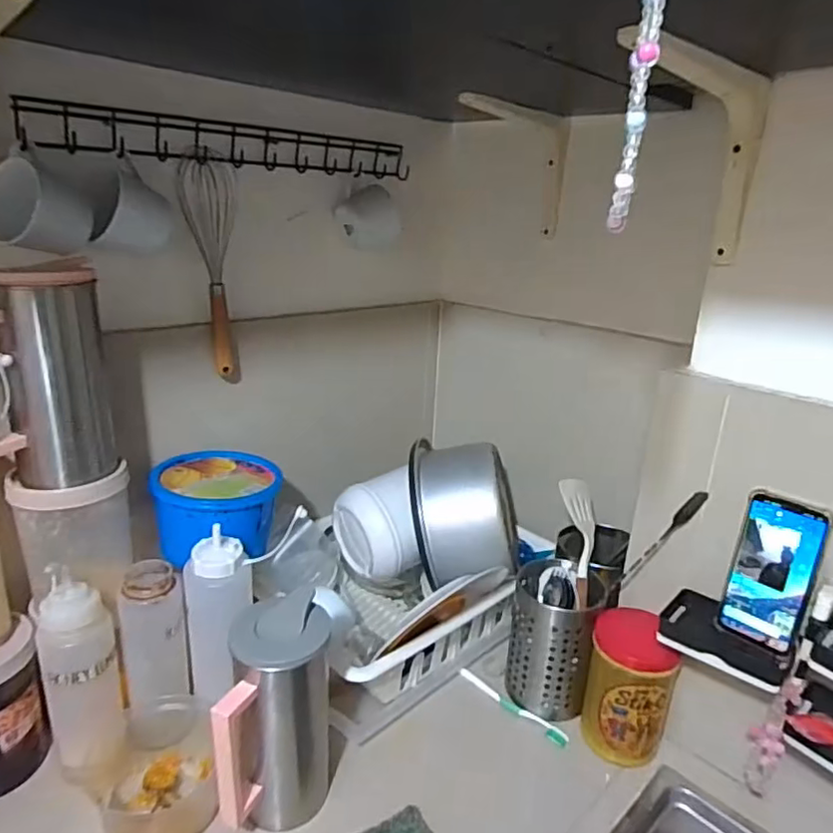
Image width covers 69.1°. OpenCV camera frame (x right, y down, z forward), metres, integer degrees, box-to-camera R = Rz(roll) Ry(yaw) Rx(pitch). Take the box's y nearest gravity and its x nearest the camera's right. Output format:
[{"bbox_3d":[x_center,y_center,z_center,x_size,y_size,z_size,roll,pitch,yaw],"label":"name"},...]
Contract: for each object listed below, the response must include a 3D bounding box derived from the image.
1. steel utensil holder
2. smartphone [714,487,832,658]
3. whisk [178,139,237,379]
[{"bbox_3d":[0.186,0.303,0.831,0.107,0.167,0.120,8,20,13],"label":"steel utensil holder"},{"bbox_3d":[0.373,0.162,0.636,0.013,0.160,0.080,1,13,-42],"label":"smartphone"},{"bbox_3d":[-0.269,-0.200,0.799,0.053,0.278,0.055,3,19,0],"label":"whisk"}]

